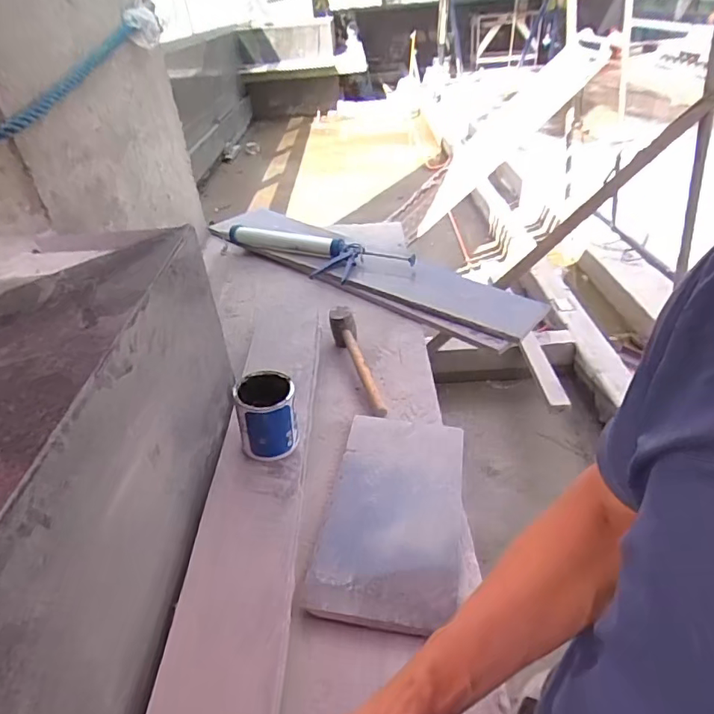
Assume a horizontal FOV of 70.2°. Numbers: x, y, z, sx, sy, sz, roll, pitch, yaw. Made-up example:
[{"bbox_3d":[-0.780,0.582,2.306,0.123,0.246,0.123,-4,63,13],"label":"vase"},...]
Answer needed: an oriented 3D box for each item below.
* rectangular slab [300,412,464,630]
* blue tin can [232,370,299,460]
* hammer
[{"bbox_3d":[0.067,0.249,0.870,0.216,0.024,0.408,8,33,9],"label":"rectangular slab"},{"bbox_3d":[-0.153,0.101,0.872,0.096,0.116,0.101,-7,36,-4],"label":"blue tin can"},{"bbox_3d":[0.002,0.008,1.154,0.058,0.106,0.321,-12,37,-11],"label":"hammer"}]

